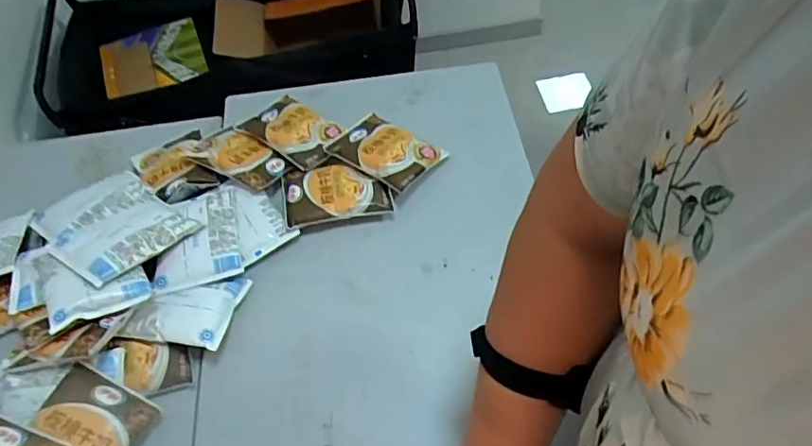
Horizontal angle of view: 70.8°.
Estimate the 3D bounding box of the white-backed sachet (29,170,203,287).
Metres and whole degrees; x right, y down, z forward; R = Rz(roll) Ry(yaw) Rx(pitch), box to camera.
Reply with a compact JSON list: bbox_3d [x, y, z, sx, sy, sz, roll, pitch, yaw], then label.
[{"bbox_3d":[-0.344,-0.004,0.657,0.205,0.025,0.126,25,47,37],"label":"white-backed sachet"}]

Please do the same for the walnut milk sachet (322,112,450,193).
[{"bbox_3d":[-0.029,-0.097,0.735,0.136,0.023,0.088,29,62,22],"label":"walnut milk sachet"}]

